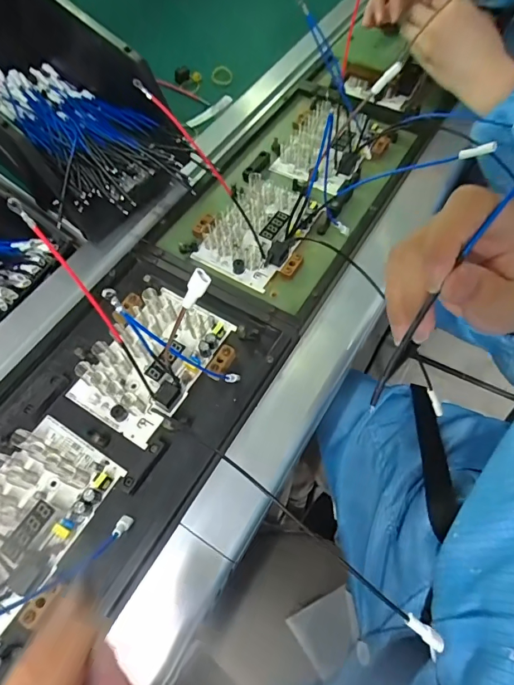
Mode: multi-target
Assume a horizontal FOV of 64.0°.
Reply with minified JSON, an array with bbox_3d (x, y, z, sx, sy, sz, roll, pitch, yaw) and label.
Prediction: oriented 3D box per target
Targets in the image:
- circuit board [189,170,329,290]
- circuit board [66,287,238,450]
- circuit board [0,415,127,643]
[{"bbox_3d":[0.007,-0.127,0.431,0.089,0.023,0.136,30,66,18],"label":"circuit board"},{"bbox_3d":[-0.093,0.012,0.367,0.089,0.020,0.134,30,66,18],"label":"circuit board"},{"bbox_3d":[-0.178,0.129,0.305,0.088,0.020,0.134,27,65,17],"label":"circuit board"}]

